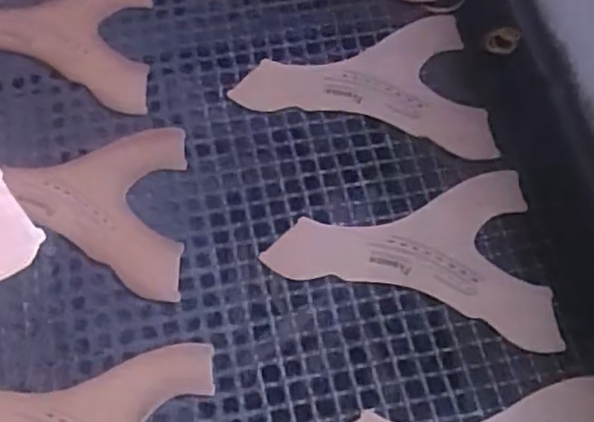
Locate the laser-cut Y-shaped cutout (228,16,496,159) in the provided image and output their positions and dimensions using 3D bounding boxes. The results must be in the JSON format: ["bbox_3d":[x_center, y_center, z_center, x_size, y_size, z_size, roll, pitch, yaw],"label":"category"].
[{"bbox_3d":[0.059,-0.106,0.666,0.218,0.005,0.154,-8,63,-5],"label":"laser-cut Y-shaped cutout"}]

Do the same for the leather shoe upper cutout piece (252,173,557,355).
[{"bbox_3d":[0.093,0.049,0.592,0.218,0.004,0.150,-6,63,-4],"label":"leather shoe upper cutout piece"}]

